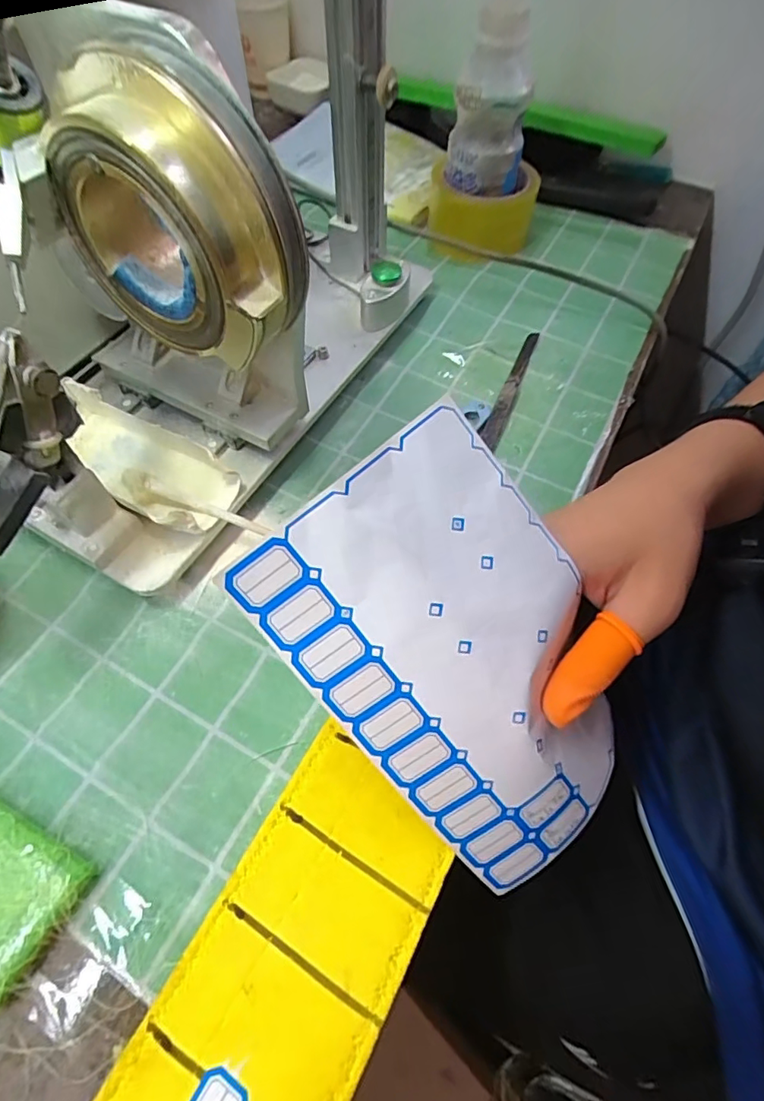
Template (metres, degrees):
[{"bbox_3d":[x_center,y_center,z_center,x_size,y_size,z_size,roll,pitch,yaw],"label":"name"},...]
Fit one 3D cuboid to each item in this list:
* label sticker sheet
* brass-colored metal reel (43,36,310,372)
[{"bbox_3d":[0.039,0.049,0.218,0.111,0.026,0.189,-37,103,-3],"label":"label sticker sheet"},{"bbox_3d":[-0.086,-0.144,0.223,0.104,0.097,0.051,25,61,13],"label":"brass-colored metal reel"}]

